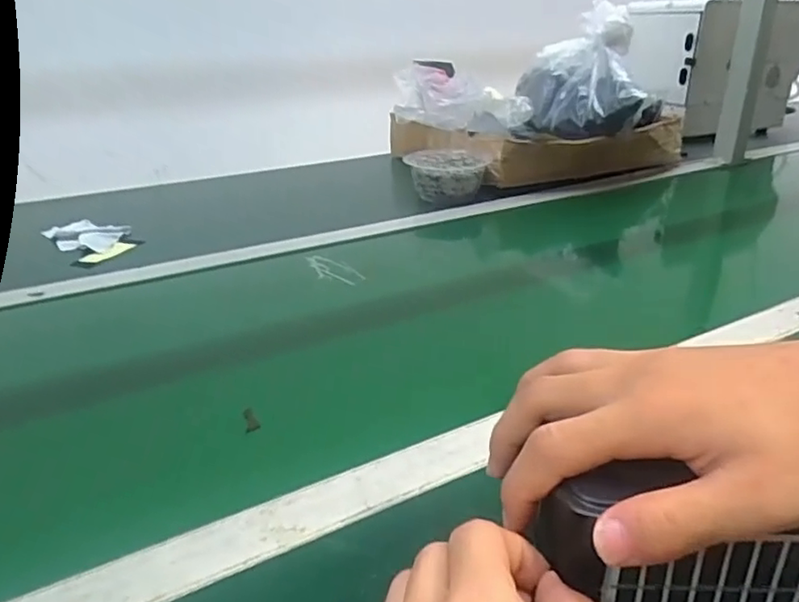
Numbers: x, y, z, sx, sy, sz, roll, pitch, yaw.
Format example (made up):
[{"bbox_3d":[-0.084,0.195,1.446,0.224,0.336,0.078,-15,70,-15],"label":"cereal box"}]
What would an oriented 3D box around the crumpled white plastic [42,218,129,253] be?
[{"bbox_3d":[-0.423,-0.084,0.810,0.109,0.021,0.094,-5,25,-8],"label":"crumpled white plastic"}]

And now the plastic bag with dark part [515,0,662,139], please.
[{"bbox_3d":[0.317,-0.402,1.088,0.197,0.193,0.250,-1,25,1],"label":"plastic bag with dark part"}]

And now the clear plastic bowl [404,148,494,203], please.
[{"bbox_3d":[0.080,-0.211,1.026,0.133,0.065,0.123,-1,25,0],"label":"clear plastic bowl"}]

